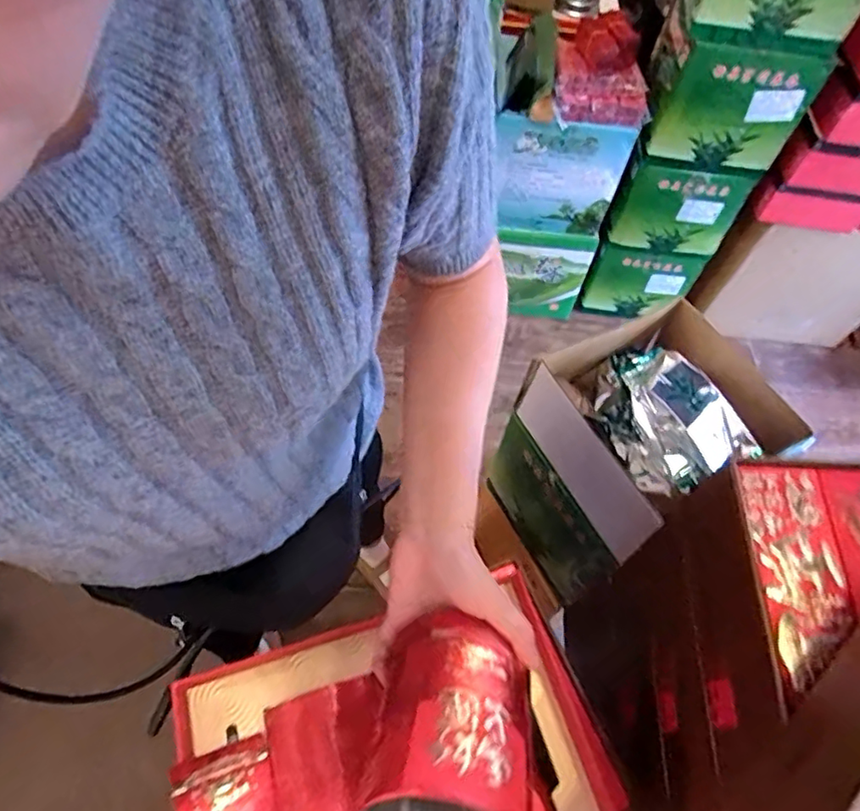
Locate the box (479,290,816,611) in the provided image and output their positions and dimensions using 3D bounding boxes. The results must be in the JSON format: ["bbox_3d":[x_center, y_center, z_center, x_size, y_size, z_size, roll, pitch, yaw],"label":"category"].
[{"bbox_3d":[0.303,0.065,0.899,0.309,0.314,0.276,-24,64,-17],"label":"box"}]

